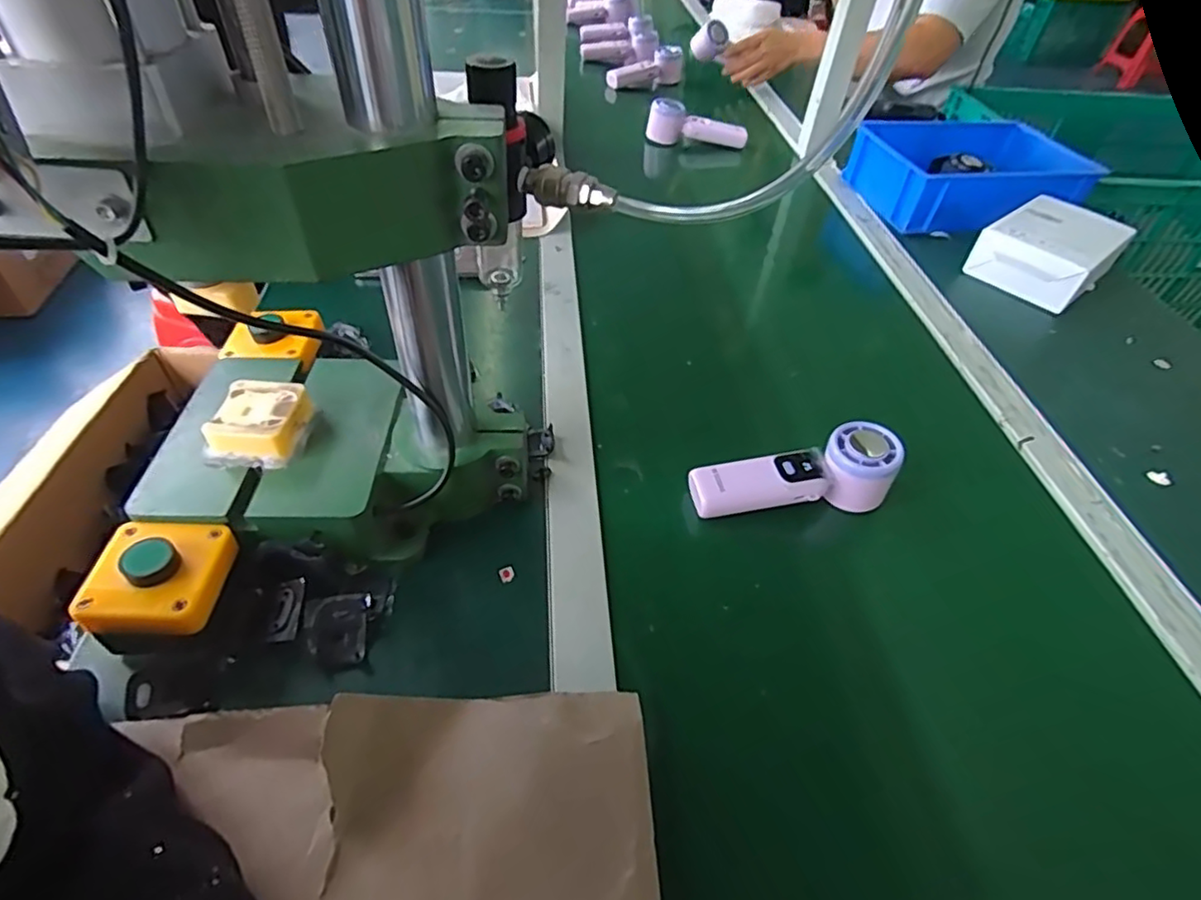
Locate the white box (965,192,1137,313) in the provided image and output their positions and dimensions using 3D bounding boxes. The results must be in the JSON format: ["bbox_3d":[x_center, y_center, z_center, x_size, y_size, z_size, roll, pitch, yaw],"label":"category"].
[{"bbox_3d":[0.575,-0.255,0.799,0.175,0.065,0.130,-30,55,-29],"label":"white box"}]

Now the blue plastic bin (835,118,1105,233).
[{"bbox_3d":[0.537,-0.404,0.917,0.293,0.082,0.246,-7,47,-11],"label":"blue plastic bin"}]

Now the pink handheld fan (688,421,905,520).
[{"bbox_3d":[0.157,0.020,0.500,0.172,0.050,0.055,-5,47,-10],"label":"pink handheld fan"}]

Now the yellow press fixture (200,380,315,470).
[{"bbox_3d":[-0.243,-0.020,0.444,0.058,0.027,0.062,5,46,0],"label":"yellow press fixture"}]

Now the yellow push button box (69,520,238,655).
[{"bbox_3d":[-0.272,0.086,0.390,0.072,0.054,0.072,2,46,-4],"label":"yellow push button box"}]

